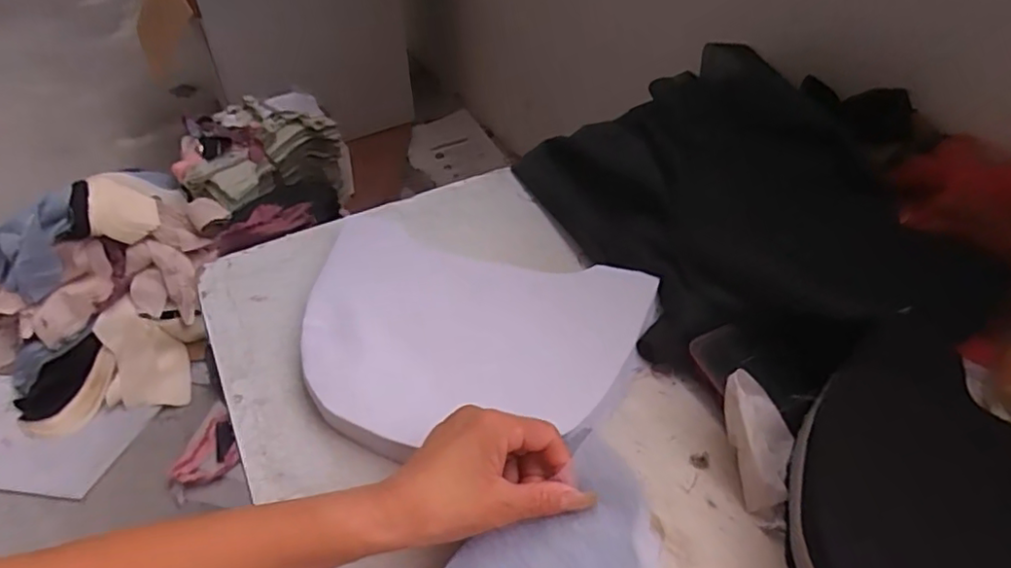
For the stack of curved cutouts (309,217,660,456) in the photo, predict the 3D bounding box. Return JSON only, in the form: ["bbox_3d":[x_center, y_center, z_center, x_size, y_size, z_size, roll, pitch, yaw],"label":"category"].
[{"bbox_3d":[-0.043,0.041,0.497,0.272,0.028,0.204,16,50,15],"label":"stack of curved cutouts"}]

